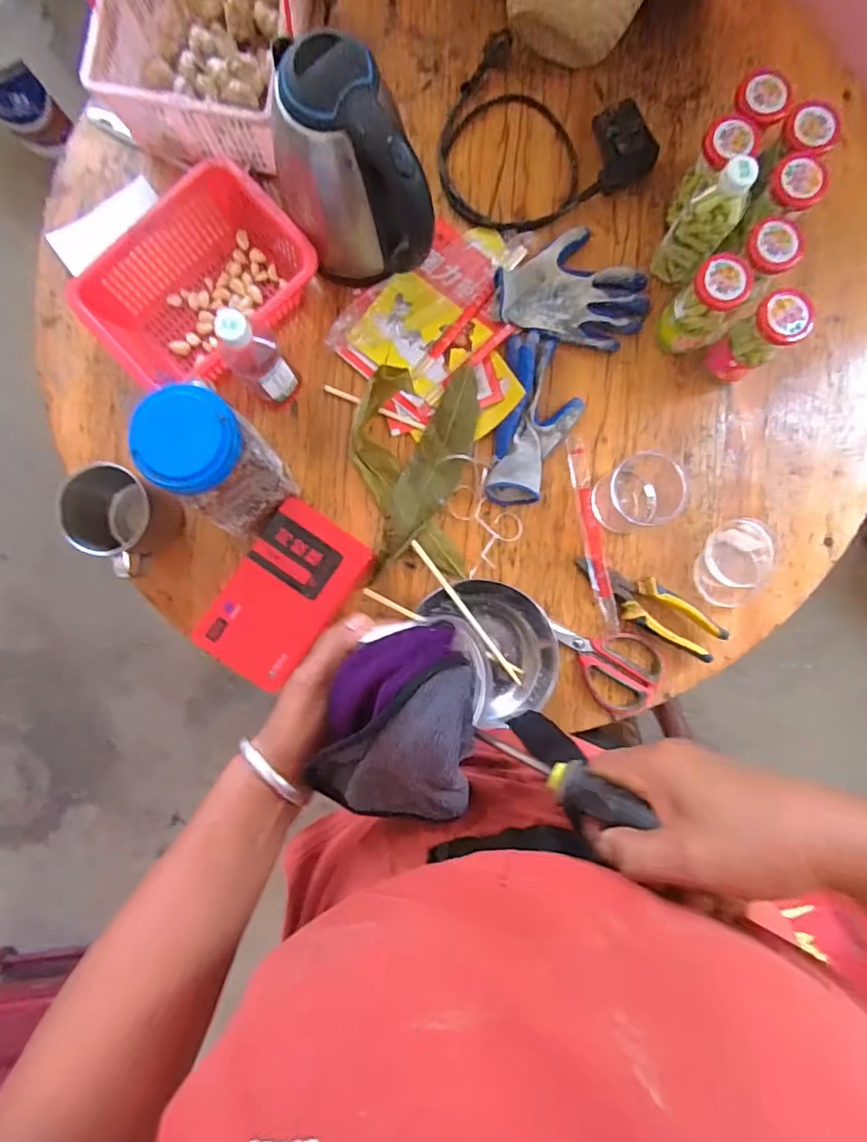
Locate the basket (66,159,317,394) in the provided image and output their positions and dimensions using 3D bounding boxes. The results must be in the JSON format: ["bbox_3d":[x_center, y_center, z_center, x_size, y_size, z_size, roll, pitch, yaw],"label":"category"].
[{"bbox_3d":[-0.286,-0.344,0.665,0.190,0.083,0.258,45,89,2],"label":"basket"}]

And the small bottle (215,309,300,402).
[{"bbox_3d":[-0.199,-0.240,0.618,0.056,0.164,0.056,0,88,1],"label":"small bottle"}]

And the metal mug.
[{"bbox_3d":[-0.371,-0.061,0.650,0.091,0.108,0.105,32,88,2],"label":"metal mug"}]

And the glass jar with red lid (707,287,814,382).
[{"bbox_3d":[0.377,-0.272,0.629,0.056,0.132,0.059,0,88,1],"label":"glass jar with red lid"}]

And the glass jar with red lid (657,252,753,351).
[{"bbox_3d":[0.318,-0.308,0.634,0.075,0.127,0.068,-39,88,-1],"label":"glass jar with red lid"}]

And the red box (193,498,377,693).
[{"bbox_3d":[-0.175,0.031,0.652,0.123,0.078,0.205,34,88,2],"label":"red box"}]

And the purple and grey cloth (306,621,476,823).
[{"bbox_3d":[-0.023,0.094,0.325,0.089,0.065,0.116,2,88,-1],"label":"purple and grey cloth"}]

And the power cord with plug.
[{"bbox_3d":[0.135,-0.536,0.686,0.262,0.040,0.212,30,88,2],"label":"power cord with plug"}]

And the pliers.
[{"bbox_3d":[0.268,0.042,0.673,0.199,0.033,0.060,28,88,2],"label":"pliers"}]

